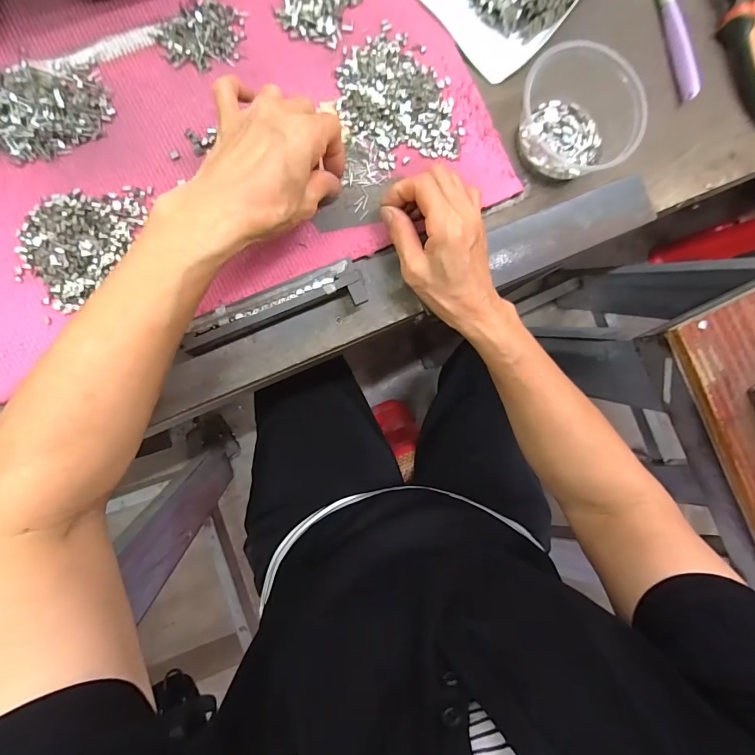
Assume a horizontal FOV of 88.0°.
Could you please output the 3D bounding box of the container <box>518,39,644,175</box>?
[{"bbox_3d":[0.173,-0.224,0.342,0.095,0.060,0.091,0,90,-8],"label":"container"}]

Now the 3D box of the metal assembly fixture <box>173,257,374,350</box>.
[{"bbox_3d":[-0.080,-0.059,0.321,0.147,0.030,0.030,-18,92,-8],"label":"metal assembly fixture"}]

